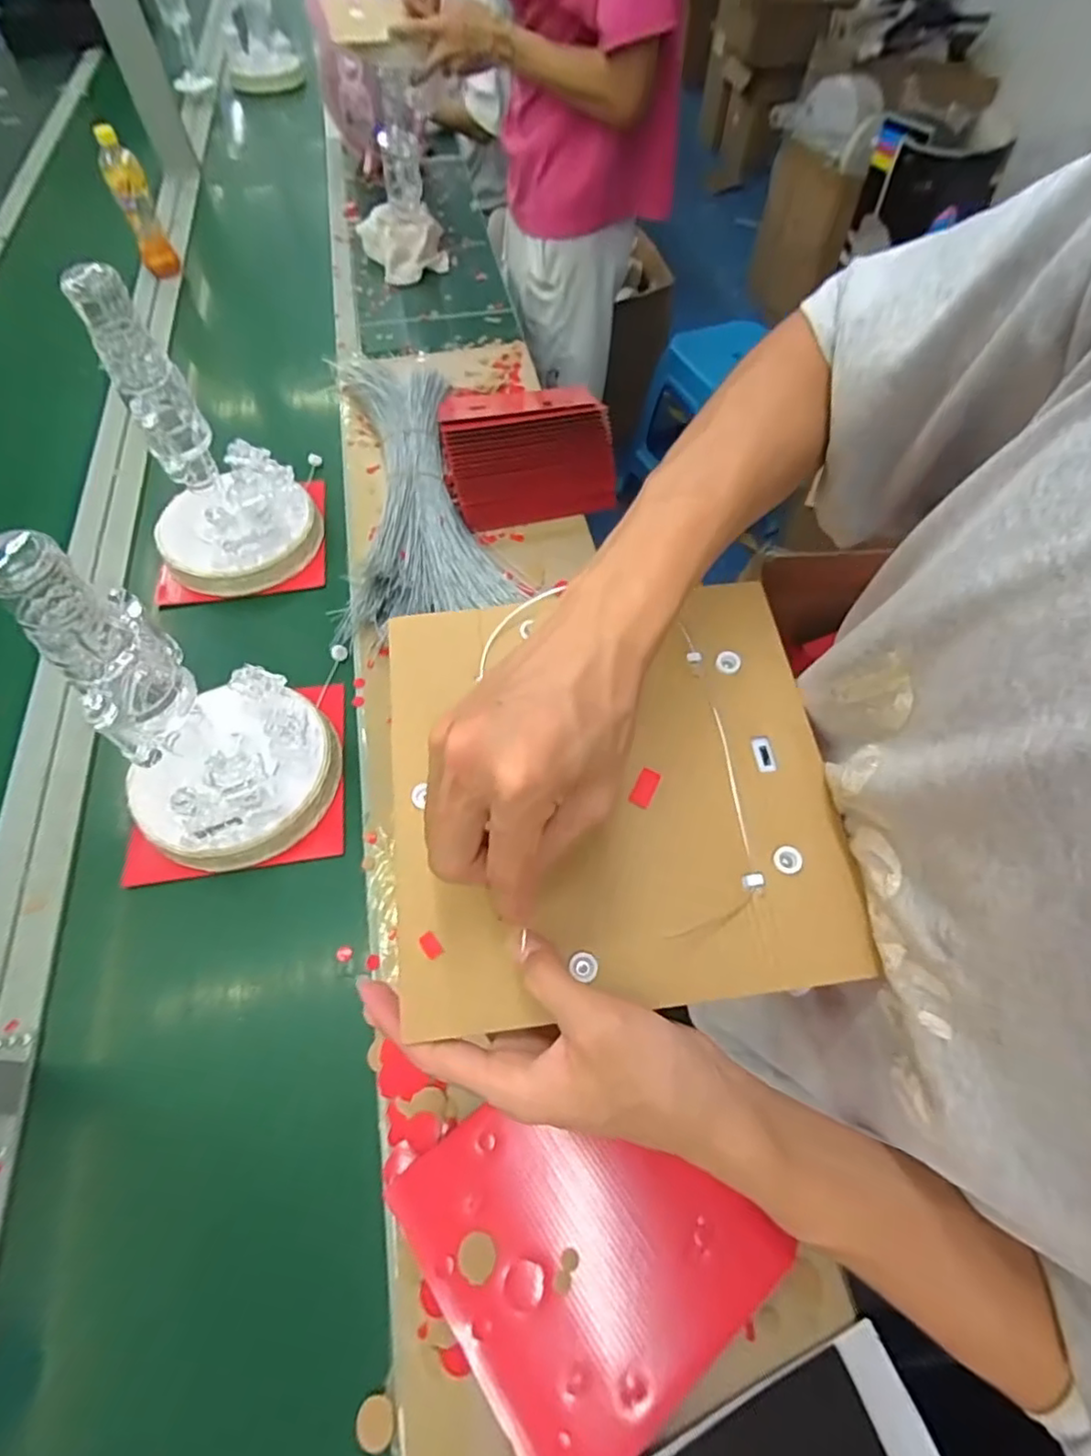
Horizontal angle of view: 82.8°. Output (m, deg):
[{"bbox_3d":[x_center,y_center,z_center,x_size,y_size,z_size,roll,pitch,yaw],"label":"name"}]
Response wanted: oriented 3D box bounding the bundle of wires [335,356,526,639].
[{"bbox_3d":[-0.190,-0.395,0.919,0.219,0.042,0.600,-6,58,-7],"label":"bundle of wires"}]

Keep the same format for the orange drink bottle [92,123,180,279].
[{"bbox_3d":[-0.787,-1.003,1.196,0.065,0.217,0.072,-30,64,-21],"label":"orange drink bottle"}]

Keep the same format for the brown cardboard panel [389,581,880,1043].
[{"bbox_3d":[0.033,0.025,0.314,0.214,0.009,0.214,-7,66,-4],"label":"brown cardboard panel"}]

